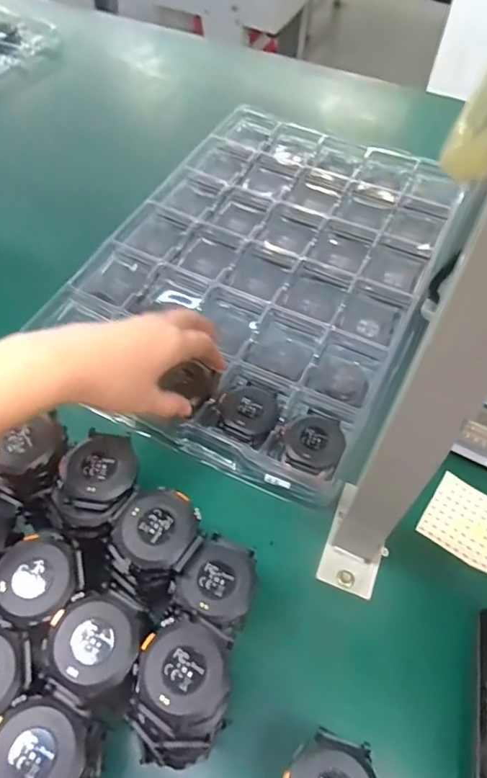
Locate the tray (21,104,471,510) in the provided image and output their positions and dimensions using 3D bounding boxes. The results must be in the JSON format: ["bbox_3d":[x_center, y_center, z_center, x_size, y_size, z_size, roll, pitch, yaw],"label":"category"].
[{"bbox_3d":[0.032,-0.134,0.539,0.305,0.026,0.457,23,58,14],"label":"tray"}]

